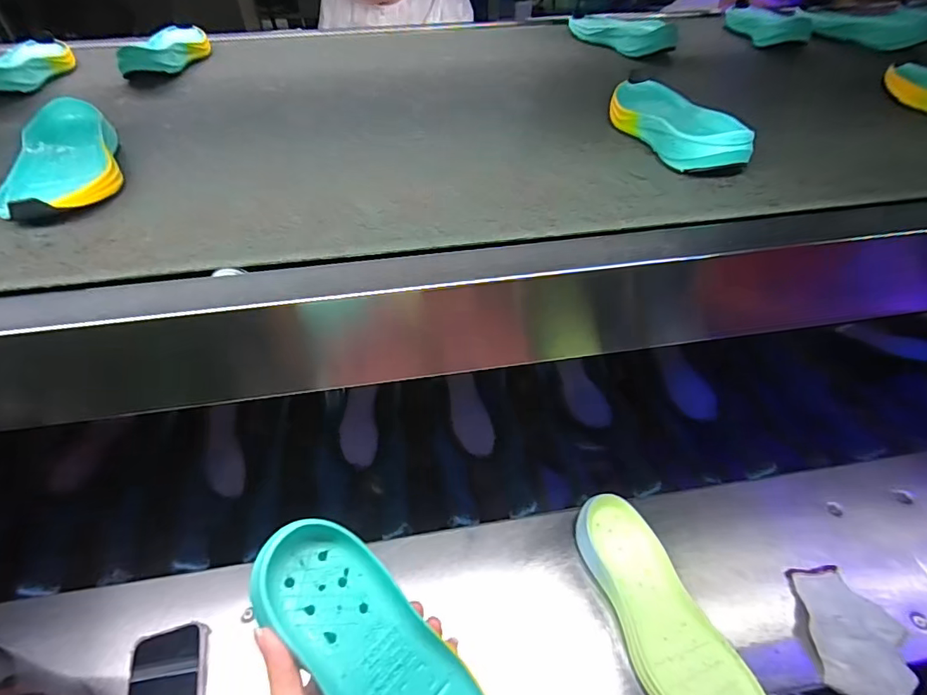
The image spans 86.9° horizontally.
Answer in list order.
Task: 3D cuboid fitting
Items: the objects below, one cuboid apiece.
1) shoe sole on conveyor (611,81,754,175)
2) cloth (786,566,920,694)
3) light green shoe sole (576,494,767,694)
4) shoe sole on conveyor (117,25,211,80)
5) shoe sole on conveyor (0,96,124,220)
[{"bbox_3d":[0.227,-0.247,0.528,0.091,0.043,0.227,-8,47,-7],"label":"shoe sole on conveyor"},{"bbox_3d":[0.438,0.320,0.551,0.093,0.034,0.130,9,47,8],"label":"cloth"},{"bbox_3d":[0.220,0.309,0.561,0.097,0.051,0.274,-19,49,-17],"label":"light green shoe sole"},{"bbox_3d":[-0.447,-0.468,0.756,0.085,0.035,0.208,-2,47,-2],"label":"shoe sole on conveyor"},{"bbox_3d":[-0.386,-0.184,0.476,0.085,0.034,0.218,-19,50,-17],"label":"shoe sole on conveyor"}]

